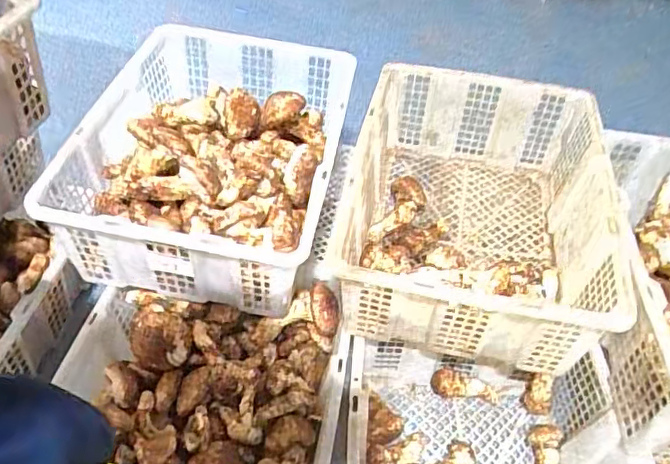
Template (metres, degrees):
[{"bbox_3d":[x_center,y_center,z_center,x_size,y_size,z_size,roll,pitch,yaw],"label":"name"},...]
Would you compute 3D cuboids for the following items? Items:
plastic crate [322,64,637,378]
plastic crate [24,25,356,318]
[{"bbox_3d":[0.198,-0.039,0.837,0.354,0.173,0.468,13,47,6],"label":"plastic crate"},{"bbox_3d":[-0.180,-0.115,0.877,0.355,0.150,0.476,9,47,1],"label":"plastic crate"}]

